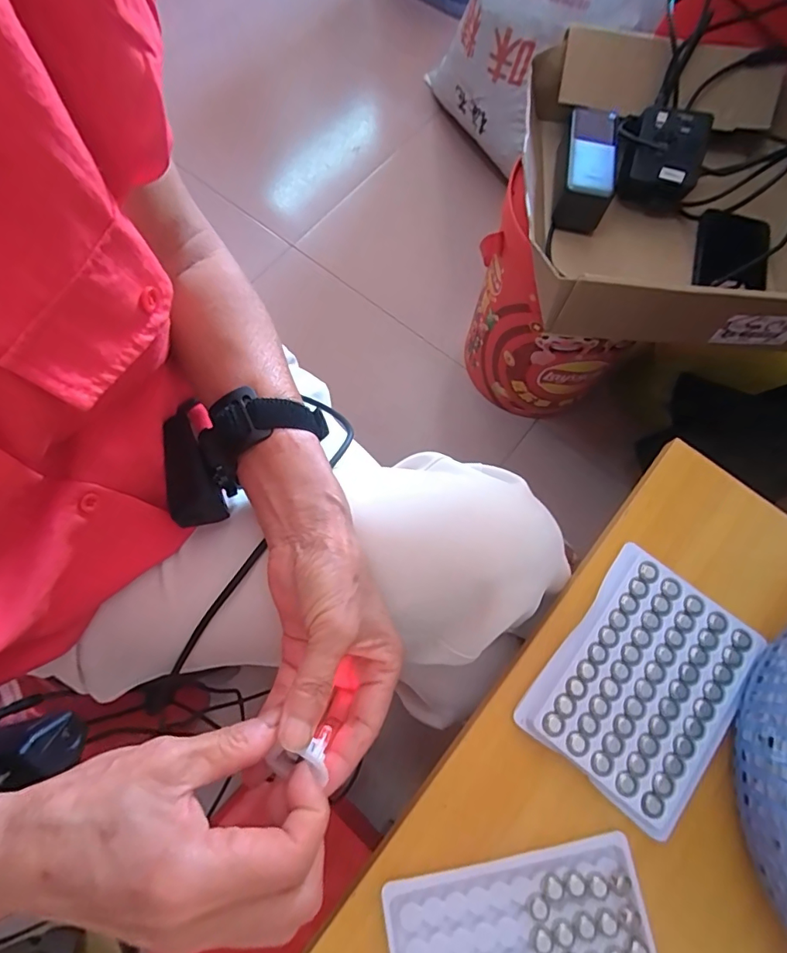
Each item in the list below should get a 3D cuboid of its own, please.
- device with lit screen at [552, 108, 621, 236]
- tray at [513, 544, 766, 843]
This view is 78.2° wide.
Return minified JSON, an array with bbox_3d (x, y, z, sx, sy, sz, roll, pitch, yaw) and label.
[{"bbox_3d":[0.225,-0.360,0.568,0.058,0.064,0.127,13,73,3],"label":"device with lit screen"},{"bbox_3d":[0.143,0.116,0.277,0.092,0.012,0.125,38,76,10],"label":"tray"}]

